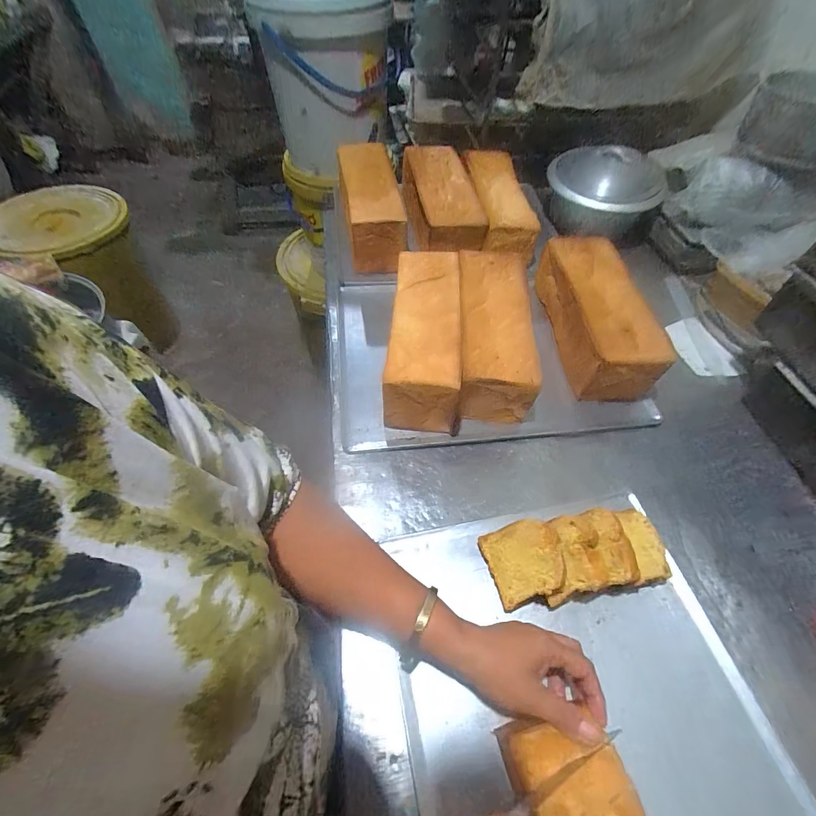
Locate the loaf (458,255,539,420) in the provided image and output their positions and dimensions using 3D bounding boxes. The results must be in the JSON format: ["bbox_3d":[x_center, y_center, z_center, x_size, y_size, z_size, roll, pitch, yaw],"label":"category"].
[{"bbox_3d":[0.121,-0.113,0.596,0.100,0.103,0.271,3,55,0],"label":"loaf"}]

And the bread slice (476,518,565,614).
[{"bbox_3d":[0.119,0.159,0.409,0.079,0.011,0.074,-30,57,24],"label":"bread slice"}]

